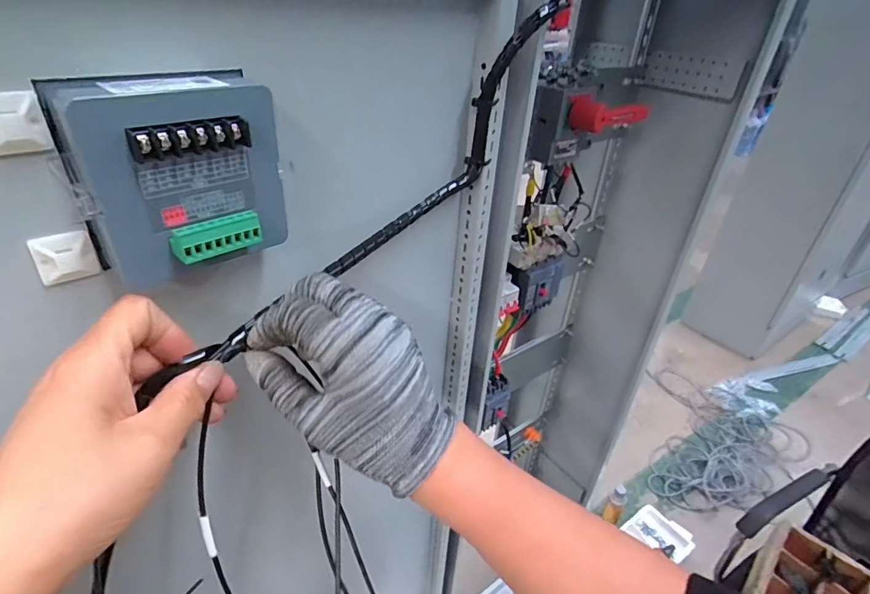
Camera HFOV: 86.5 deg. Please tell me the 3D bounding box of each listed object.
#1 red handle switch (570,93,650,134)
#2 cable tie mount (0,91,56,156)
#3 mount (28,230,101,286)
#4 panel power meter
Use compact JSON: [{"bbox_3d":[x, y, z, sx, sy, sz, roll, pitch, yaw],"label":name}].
[{"bbox_3d":[0.255,-0.275,0.691,0.111,0.043,0.053,-16,39,-26],"label":"red handle switch"},{"bbox_3d":[-0.179,-0.073,0.195,0.005,0.024,0.024,29,41,32],"label":"cable tie mount"},{"bbox_3d":[-0.183,-0.019,0.229,0.025,0.025,0.004,-22,42,-33],"label":"mount"},{"bbox_3d":[-0.126,-0.060,0.236,0.097,0.091,0.052,-27,44,-37],"label":"panel power meter"}]

